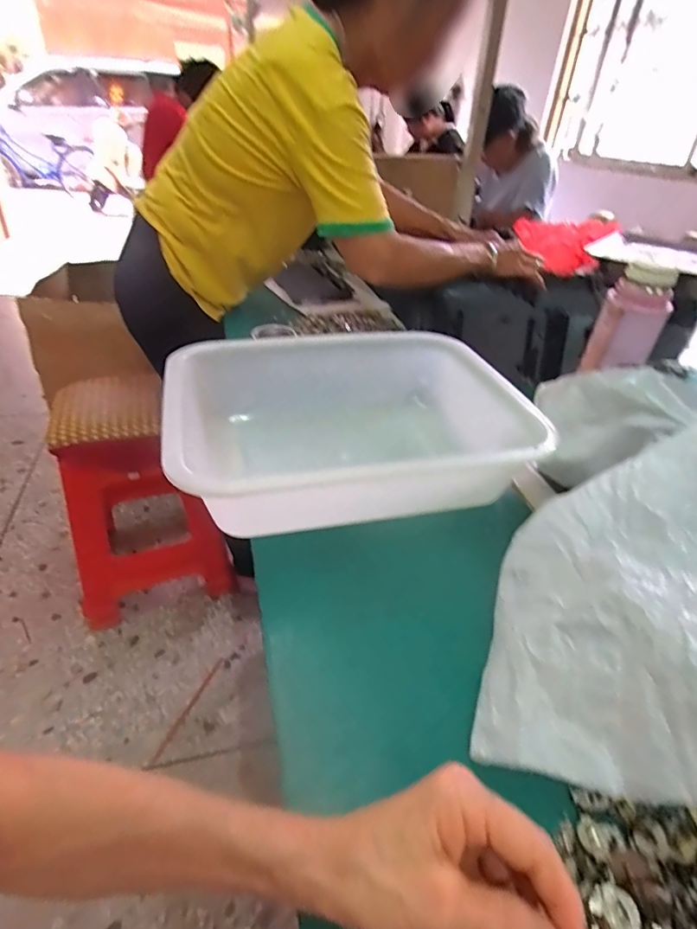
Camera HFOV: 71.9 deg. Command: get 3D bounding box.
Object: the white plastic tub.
[{"bbox_3d":[-0.008,-0.043,0.535,0.358,0.097,0.291,-7,38,-16],"label":"white plastic tub"}]

